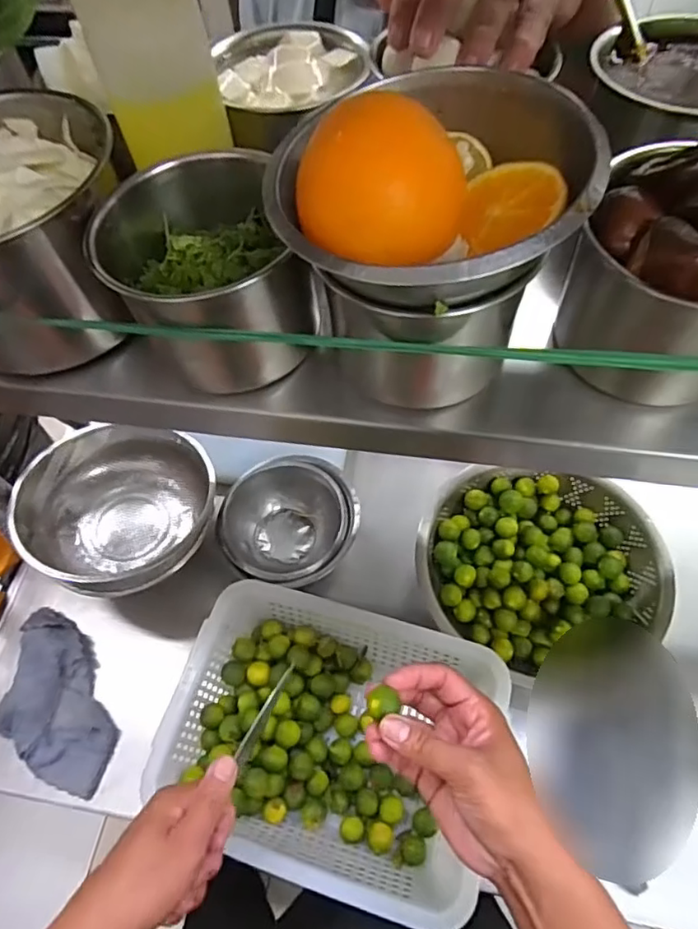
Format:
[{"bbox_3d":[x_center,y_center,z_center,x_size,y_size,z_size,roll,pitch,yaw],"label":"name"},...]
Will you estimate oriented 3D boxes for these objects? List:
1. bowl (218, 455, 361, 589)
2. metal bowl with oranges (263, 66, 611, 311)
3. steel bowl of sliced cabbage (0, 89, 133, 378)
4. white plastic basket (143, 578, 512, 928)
[{"bbox_3d":[-0.071,0.075,0.707,0.160,0.080,0.160,-2,60,3],"label":"bowl"},{"bbox_3d":[0.039,-0.119,0.261,0.139,0.075,0.119,-21,60,-7],"label":"metal bowl with oranges"},{"bbox_3d":[-0.213,-0.145,0.369,0.150,0.109,0.146,-2,60,3],"label":"steel bowl of sliced cabbage"},{"bbox_3d":[-0.017,0.271,0.579,0.305,0.091,0.240,14,62,12],"label":"white plastic basket"}]

